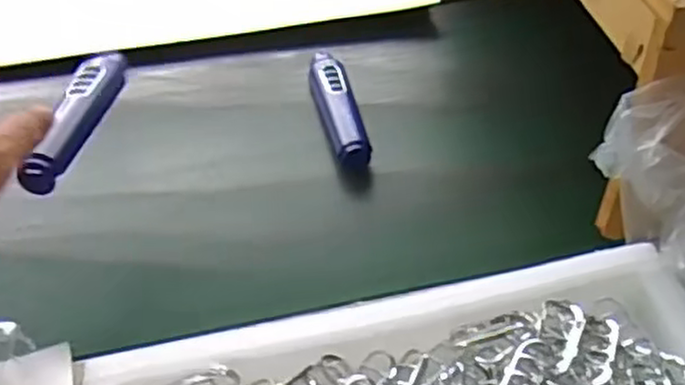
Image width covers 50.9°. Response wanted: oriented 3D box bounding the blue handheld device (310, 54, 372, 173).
[{"bbox_3d":[-0.006,-0.087,0.690,0.034,0.035,0.160,-10,44,-7],"label":"blue handheld device"}]

